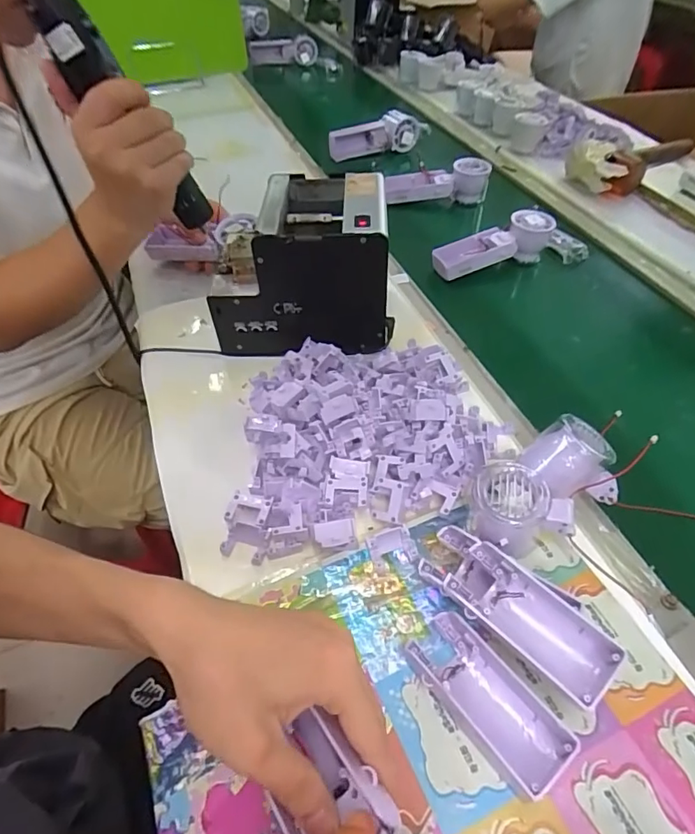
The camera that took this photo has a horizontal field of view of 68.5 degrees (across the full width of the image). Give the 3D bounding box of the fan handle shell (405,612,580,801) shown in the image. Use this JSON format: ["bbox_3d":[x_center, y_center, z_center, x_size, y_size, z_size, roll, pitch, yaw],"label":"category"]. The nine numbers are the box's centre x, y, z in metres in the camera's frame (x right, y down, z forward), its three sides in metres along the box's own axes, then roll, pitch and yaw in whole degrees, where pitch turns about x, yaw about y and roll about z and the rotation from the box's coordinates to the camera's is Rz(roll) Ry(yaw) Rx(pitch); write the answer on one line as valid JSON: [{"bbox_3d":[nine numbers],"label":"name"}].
[{"bbox_3d":[0.091,0.180,0.331,0.048,0.025,0.106,-30,55,-24],"label":"fan handle shell"}]

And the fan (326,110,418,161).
[{"bbox_3d":[0.048,-0.523,0.961,0.167,0.073,0.070,-4,47,18],"label":"fan"}]

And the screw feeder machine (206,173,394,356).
[{"bbox_3d":[-0.051,-0.157,0.547,0.187,0.149,0.135,-5,49,-5],"label":"screw feeder machine"}]

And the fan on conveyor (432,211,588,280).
[{"bbox_3d":[0.227,-0.239,0.696,0.231,0.054,0.050,-12,50,-11],"label":"fan on conveyor"}]

